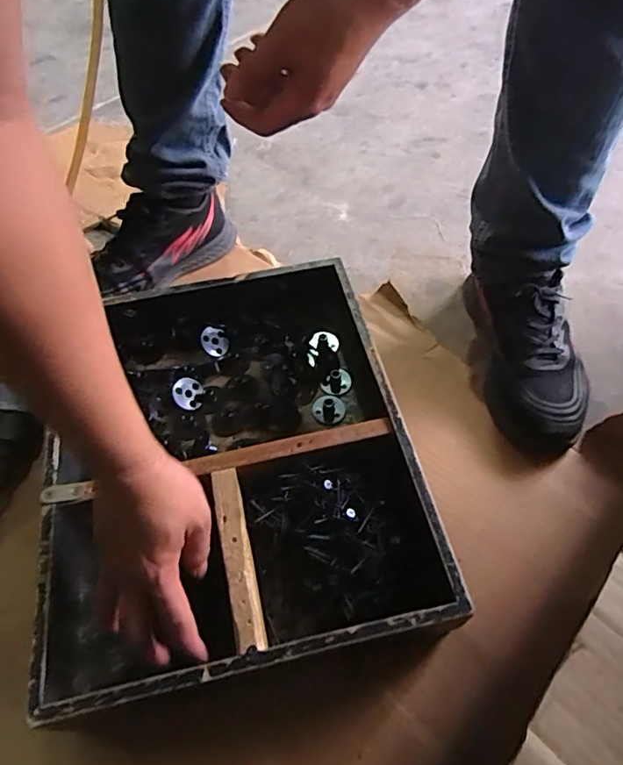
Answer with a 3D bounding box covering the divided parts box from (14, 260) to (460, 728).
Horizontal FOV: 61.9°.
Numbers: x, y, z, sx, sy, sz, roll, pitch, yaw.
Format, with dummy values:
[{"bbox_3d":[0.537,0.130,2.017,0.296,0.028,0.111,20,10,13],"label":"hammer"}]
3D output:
[{"bbox_3d":[-0.080,0.060,0.515,0.322,0.069,0.404,-10,55,-6],"label":"divided parts box"}]

